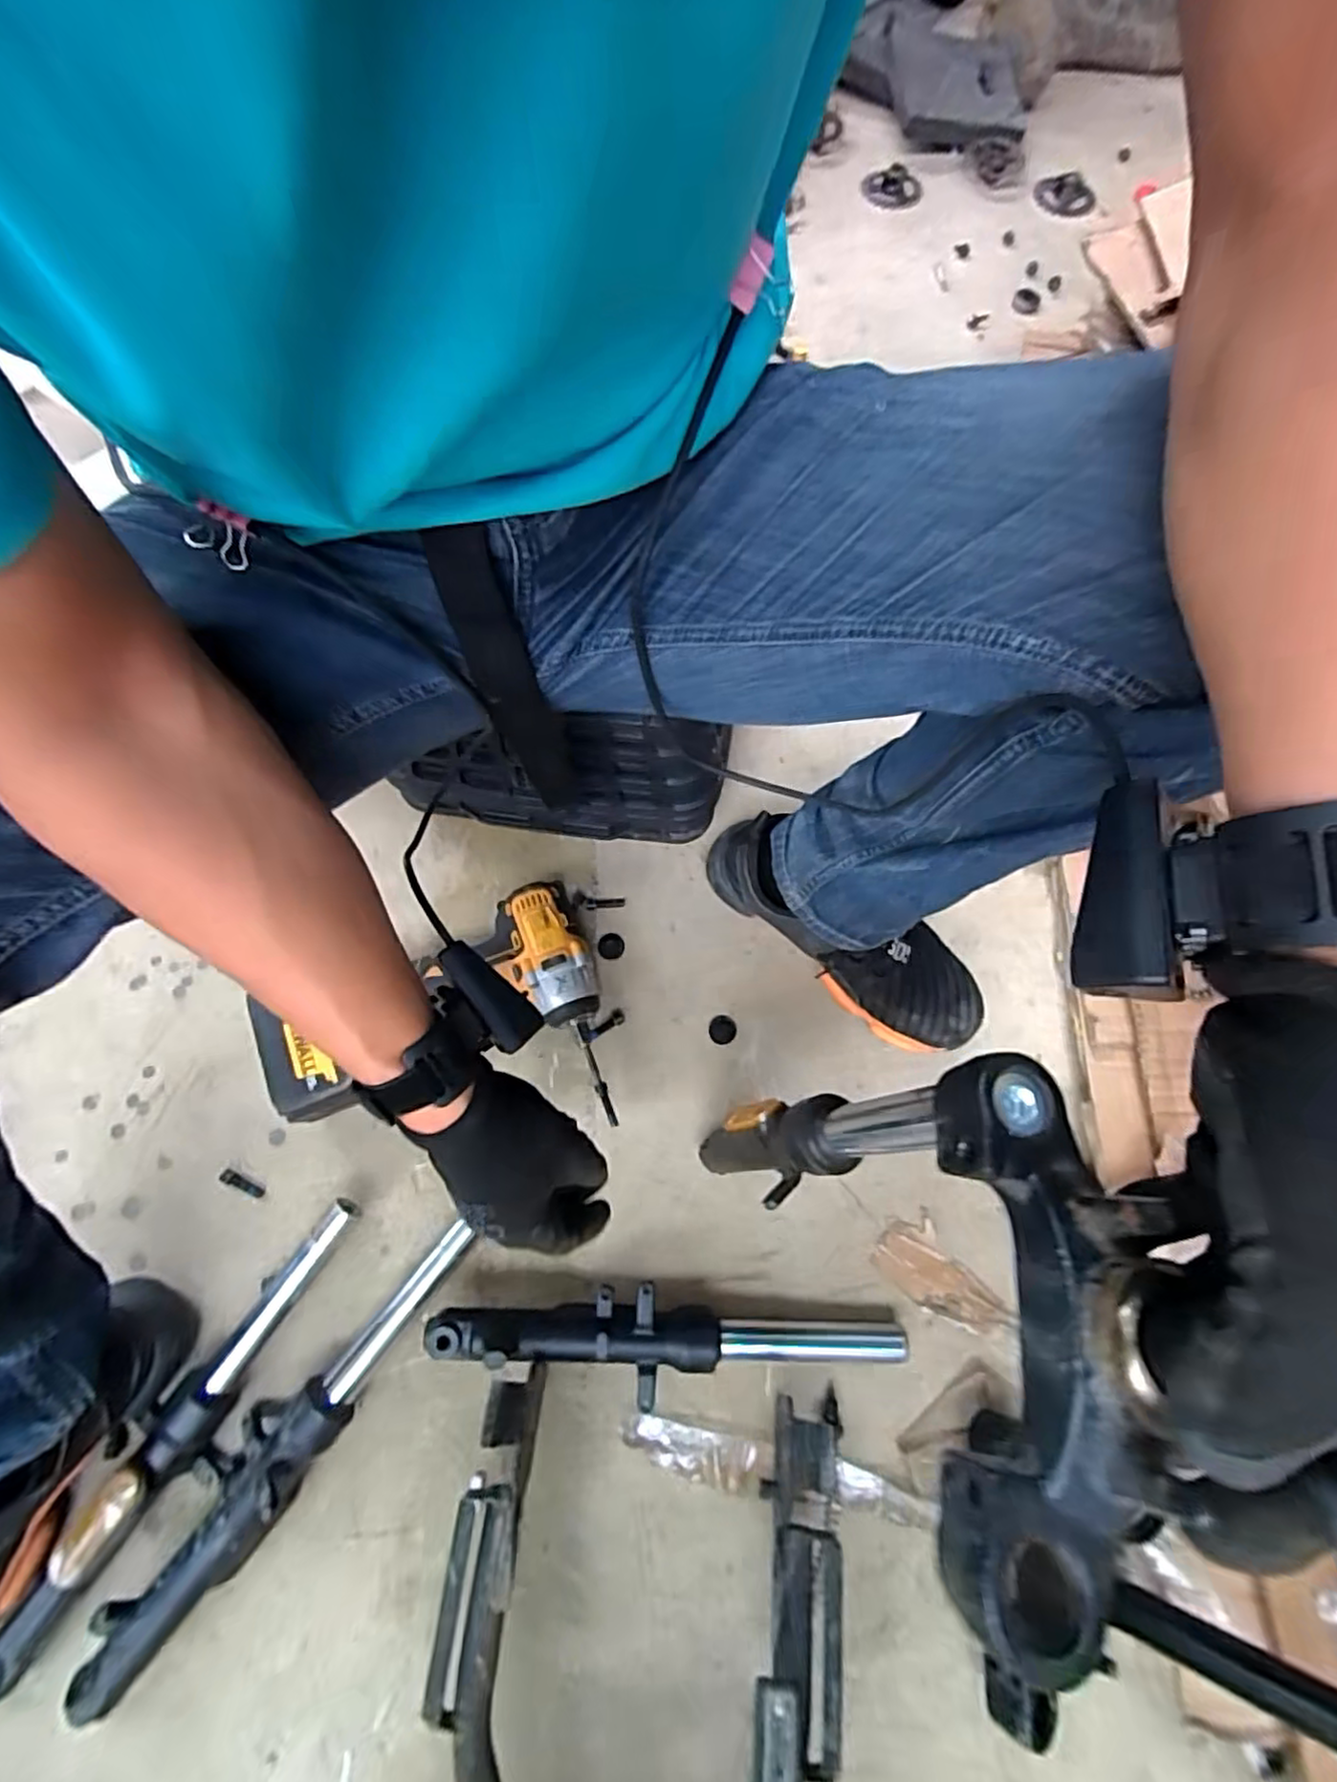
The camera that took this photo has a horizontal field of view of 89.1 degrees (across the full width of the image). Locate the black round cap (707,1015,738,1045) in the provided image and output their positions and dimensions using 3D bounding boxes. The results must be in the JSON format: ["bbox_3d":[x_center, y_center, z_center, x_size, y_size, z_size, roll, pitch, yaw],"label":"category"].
[{"bbox_3d":[0.048,0.123,0.600,0.024,0.004,0.025,0,72,0],"label":"black round cap"}]

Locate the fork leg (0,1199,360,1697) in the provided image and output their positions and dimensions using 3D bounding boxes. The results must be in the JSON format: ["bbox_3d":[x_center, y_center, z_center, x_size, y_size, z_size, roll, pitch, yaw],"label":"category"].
[{"bbox_3d":[-0.355,0.383,0.492,0.047,0.048,0.352,35,75,10],"label":"fork leg"}]

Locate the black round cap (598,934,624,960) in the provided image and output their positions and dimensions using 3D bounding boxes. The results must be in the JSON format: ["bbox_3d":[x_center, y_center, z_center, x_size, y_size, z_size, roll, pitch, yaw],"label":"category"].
[{"bbox_3d":[-0.052,0.051,0.620,0.023,0.014,0.022,0,72,0],"label":"black round cap"}]

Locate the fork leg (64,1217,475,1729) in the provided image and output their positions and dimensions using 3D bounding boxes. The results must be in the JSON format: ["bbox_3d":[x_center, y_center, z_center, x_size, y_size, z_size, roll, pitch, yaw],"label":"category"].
[{"bbox_3d":[-0.273,0.390,0.491,0.068,0.050,0.349,39,76,11],"label":"fork leg"}]

